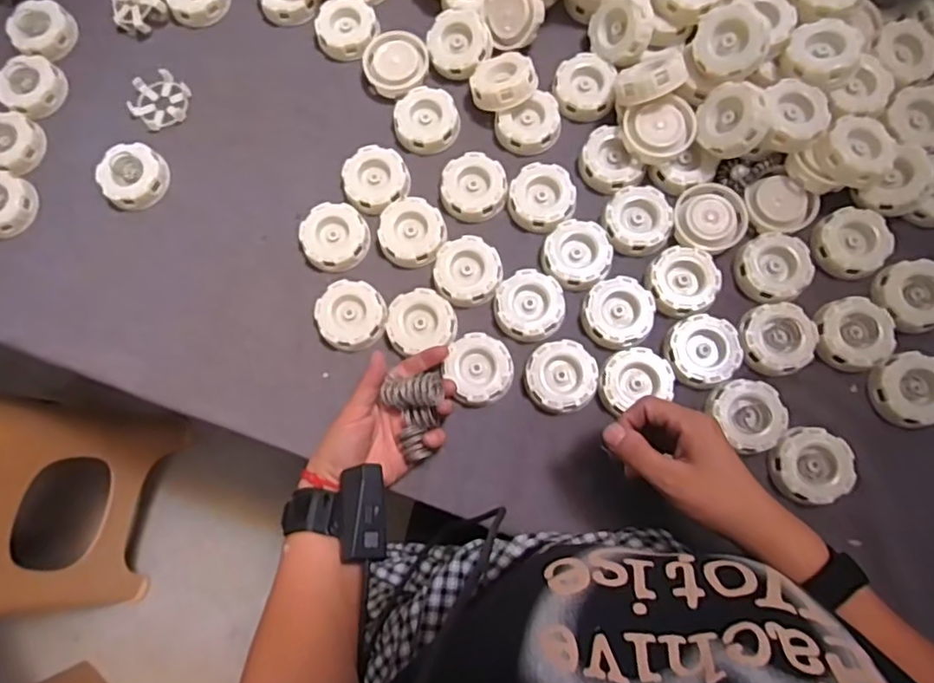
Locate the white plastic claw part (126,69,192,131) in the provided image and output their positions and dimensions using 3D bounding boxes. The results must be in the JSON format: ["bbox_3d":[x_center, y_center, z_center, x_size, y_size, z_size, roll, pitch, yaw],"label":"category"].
[{"bbox_3d":[-0.313,-0.247,0.644,0.057,0.012,0.059,0,77,2],"label":"white plastic claw part"}]

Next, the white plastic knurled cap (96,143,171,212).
[{"bbox_3d":[-0.324,-0.160,0.615,0.056,0.024,0.062,40,81,10],"label":"white plastic knurled cap"}]

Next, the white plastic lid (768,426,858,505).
[{"bbox_3d":[0.285,0.102,0.522,0.060,0.021,0.060,0,77,2],"label":"white plastic lid"}]

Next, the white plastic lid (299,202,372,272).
[{"bbox_3d":[-0.123,-0.098,0.590,0.061,0.018,0.061,0,77,2],"label":"white plastic lid"}]

